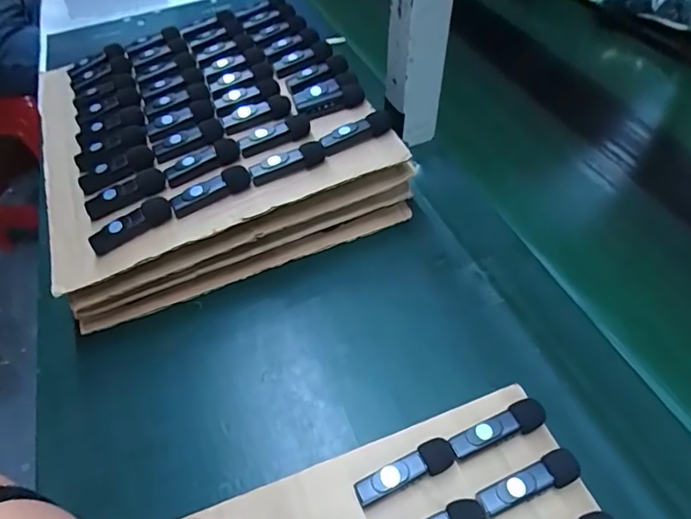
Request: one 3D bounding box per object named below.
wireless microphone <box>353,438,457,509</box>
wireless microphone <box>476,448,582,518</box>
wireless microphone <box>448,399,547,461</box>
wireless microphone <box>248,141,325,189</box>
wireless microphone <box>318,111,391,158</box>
[{"bbox_3d":[0.037,0.131,0.300,0.064,0.016,0.018,-22,51,-12],"label":"wireless microphone"},{"bbox_3d":[0.110,0.134,0.290,0.064,0.014,0.018,-21,51,-11],"label":"wireless microphone"},{"bbox_3d":[0.098,0.110,0.312,0.065,0.015,0.018,-20,51,-10],"label":"wireless microphone"},{"bbox_3d":[-0.046,-0.079,0.397,0.064,0.015,0.013,-23,53,-18],"label":"wireless microphone"},{"bbox_3d":[0.010,-0.108,0.415,0.066,0.016,0.012,-23,53,-18],"label":"wireless microphone"}]

